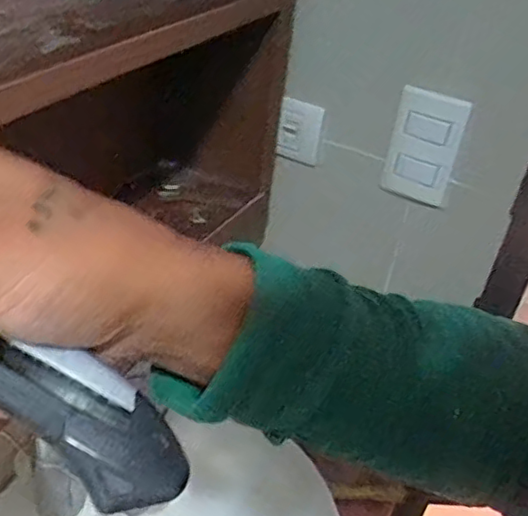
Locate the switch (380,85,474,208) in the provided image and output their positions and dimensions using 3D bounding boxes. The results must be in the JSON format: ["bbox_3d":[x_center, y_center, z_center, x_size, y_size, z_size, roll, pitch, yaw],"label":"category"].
[{"bbox_3d":[0.157,-0.110,0.625,0.072,0.114,0.016,27,41,25],"label":"switch"}]

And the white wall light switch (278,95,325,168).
[{"bbox_3d":[0.039,-0.137,0.689,0.051,0.068,0.011,29,41,27],"label":"white wall light switch"}]

